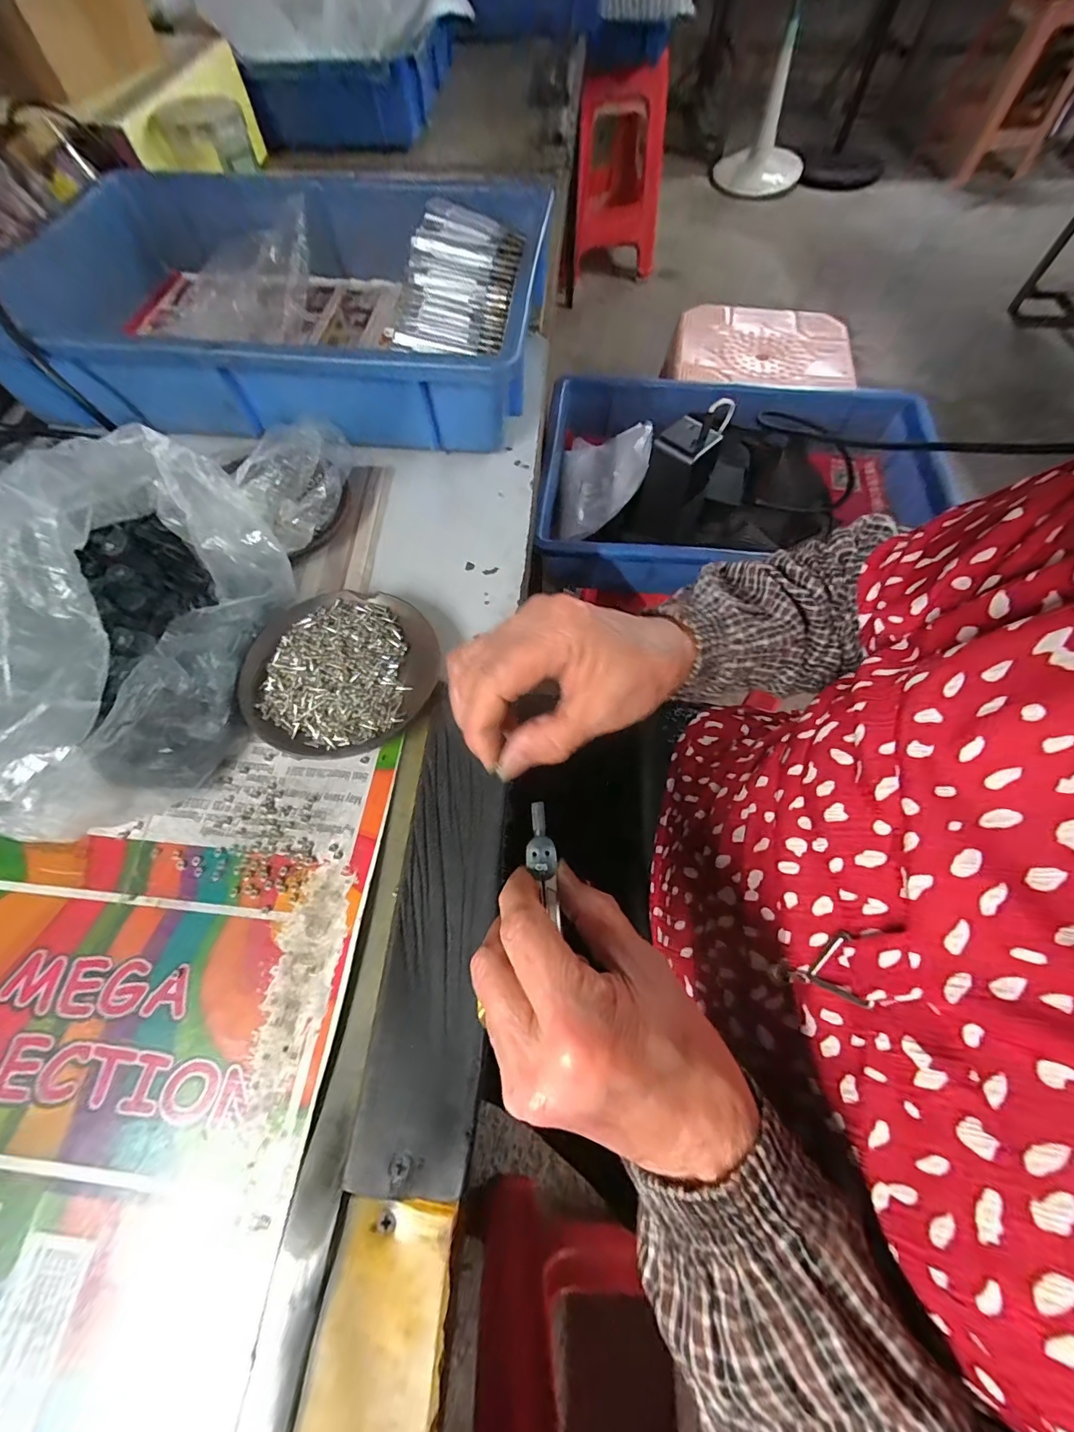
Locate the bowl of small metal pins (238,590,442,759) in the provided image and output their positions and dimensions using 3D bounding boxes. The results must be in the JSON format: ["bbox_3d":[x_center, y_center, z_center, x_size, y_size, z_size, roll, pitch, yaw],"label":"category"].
[{"bbox_3d":[-0.119,-0.029,0.284,0.112,0.021,0.113,0,65,0],"label":"bowl of small metal pins"}]

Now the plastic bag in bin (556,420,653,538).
[{"bbox_3d":[0.080,-0.292,0.542,0.101,0.077,0.174,5,65,2],"label":"plastic bag in bin"}]

